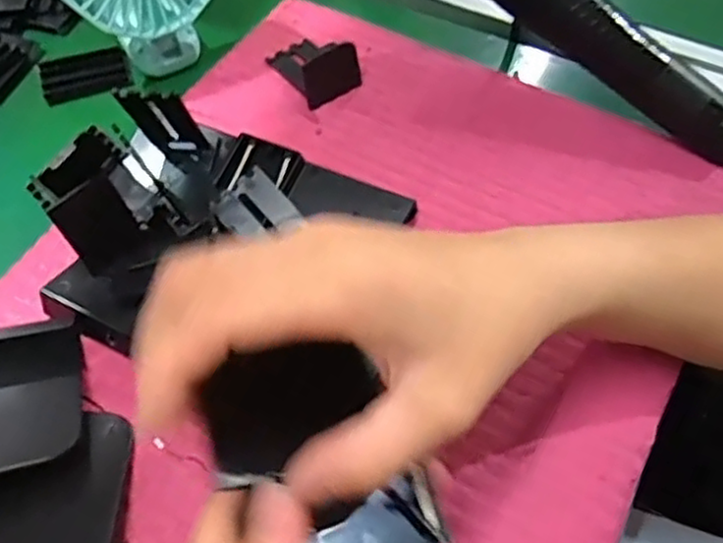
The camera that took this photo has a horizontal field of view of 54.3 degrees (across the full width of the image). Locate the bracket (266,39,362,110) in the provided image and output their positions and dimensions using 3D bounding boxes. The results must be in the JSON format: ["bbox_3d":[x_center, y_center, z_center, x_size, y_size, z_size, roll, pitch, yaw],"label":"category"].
[{"bbox_3d":[-0.030,-0.133,0.436,0.036,0.029,0.057,-30,61,-18],"label":"bracket"}]

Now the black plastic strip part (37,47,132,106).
[{"bbox_3d":[-0.181,-0.130,0.462,0.056,0.004,0.038,-17,58,-10],"label":"black plastic strip part"}]

